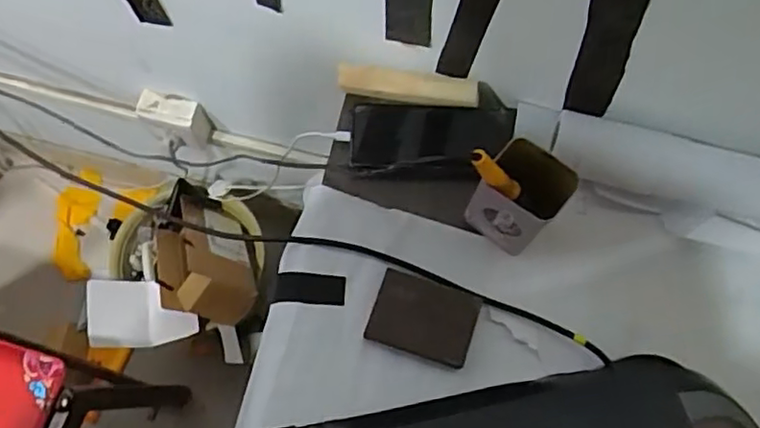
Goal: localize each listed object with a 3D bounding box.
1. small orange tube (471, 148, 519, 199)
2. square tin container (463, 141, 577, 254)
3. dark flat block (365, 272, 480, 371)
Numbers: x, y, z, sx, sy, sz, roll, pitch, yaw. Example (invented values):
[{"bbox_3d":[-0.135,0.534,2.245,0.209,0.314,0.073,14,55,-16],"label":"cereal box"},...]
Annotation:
[{"bbox_3d":[0.100,-0.032,0.544,0.012,0.091,0.018,-4,69,34],"label":"small orange tube"},{"bbox_3d":[0.129,-0.013,0.606,0.075,0.117,0.061,35,75,9],"label":"square tin container"},{"bbox_3d":[0.042,0.099,0.608,0.096,0.024,0.072,17,73,4],"label":"dark flat block"}]

